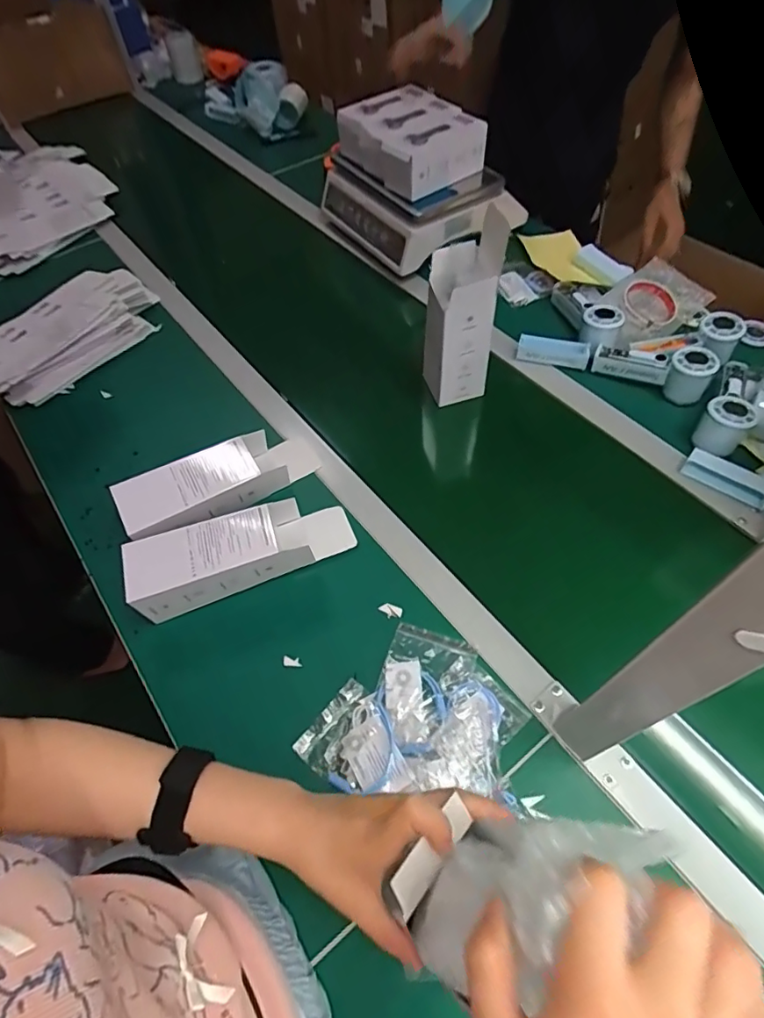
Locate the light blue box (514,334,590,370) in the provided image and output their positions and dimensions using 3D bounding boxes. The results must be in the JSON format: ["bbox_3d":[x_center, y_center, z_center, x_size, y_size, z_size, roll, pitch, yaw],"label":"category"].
[{"bbox_3d":[0.255,-0.233,0.777,0.101,0.035,0.028,11,59,12],"label":"light blue box"}]

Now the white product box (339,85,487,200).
[{"bbox_3d":[0.047,-0.623,0.877,0.178,0.076,0.221,-29,59,-13],"label":"white product box"}]

